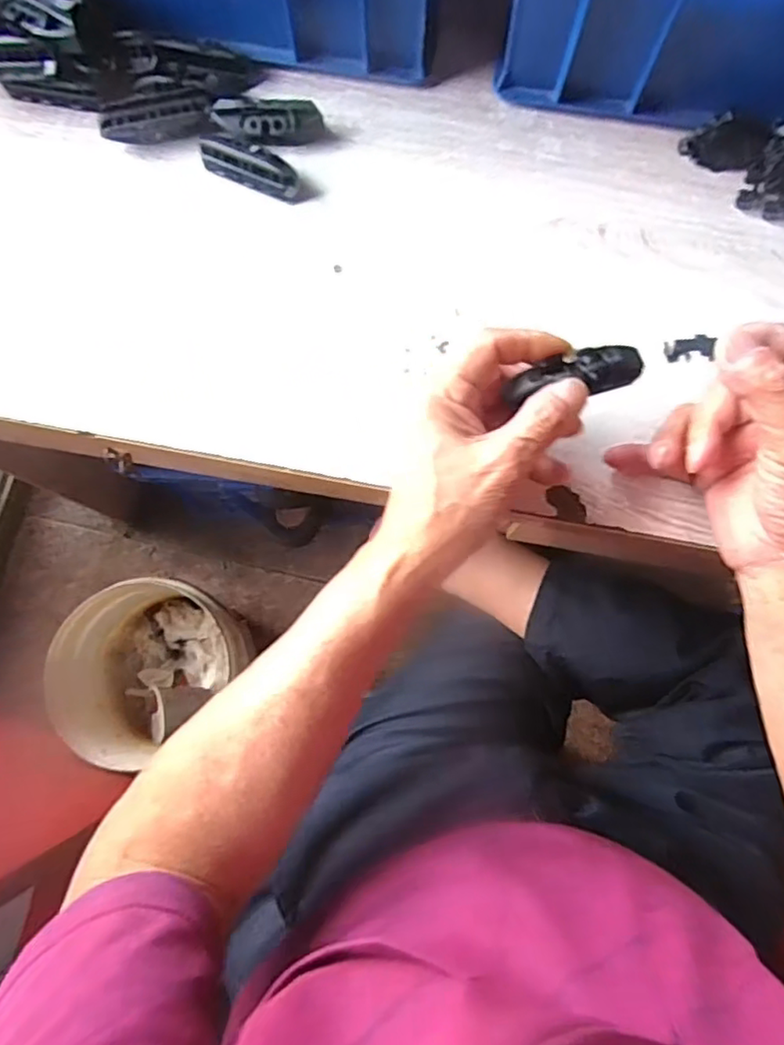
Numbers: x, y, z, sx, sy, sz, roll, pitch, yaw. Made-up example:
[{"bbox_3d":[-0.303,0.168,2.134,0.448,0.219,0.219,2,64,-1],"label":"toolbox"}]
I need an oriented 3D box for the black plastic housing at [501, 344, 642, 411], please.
[{"bbox_3d":[0.094,-0.077,0.312,0.069,0.012,0.022,-12,80,2],"label":"black plastic housing"}]

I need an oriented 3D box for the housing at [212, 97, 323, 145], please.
[{"bbox_3d":[-0.081,-0.263,0.397,0.070,0.018,0.020,6,80,1],"label":"housing"}]

